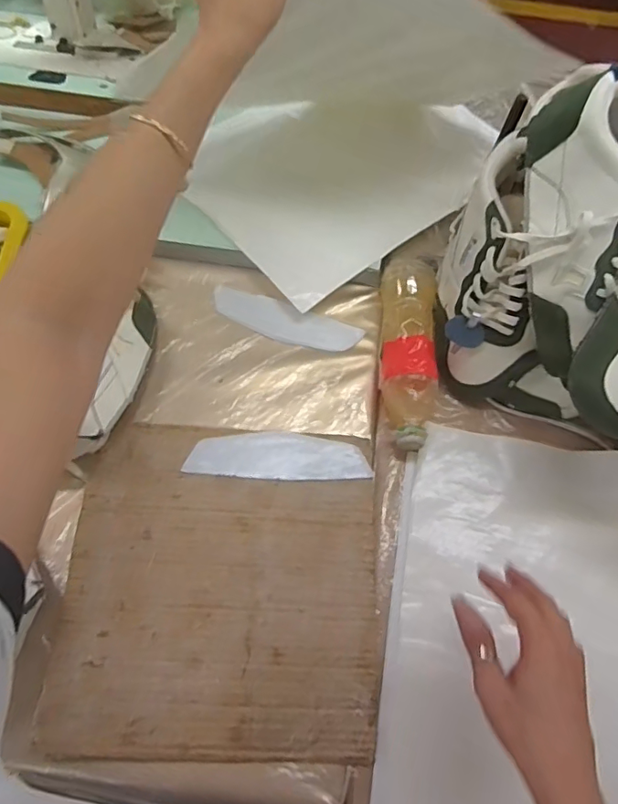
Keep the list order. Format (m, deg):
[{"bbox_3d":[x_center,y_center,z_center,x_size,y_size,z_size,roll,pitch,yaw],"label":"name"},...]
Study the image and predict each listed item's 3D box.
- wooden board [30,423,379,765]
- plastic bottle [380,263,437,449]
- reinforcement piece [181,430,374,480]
[{"bbox_3d":[-0.076,0.156,0.491,0.272,0.009,0.278,3,63,-2],"label":"wooden board"},{"bbox_3d":[0.110,-0.056,0.585,0.057,0.060,0.215,3,63,-2],"label":"plastic bottle"},{"bbox_3d":[-0.030,0.054,0.549,0.178,0.006,0.051,3,63,-2],"label":"reinforcement piece"}]

